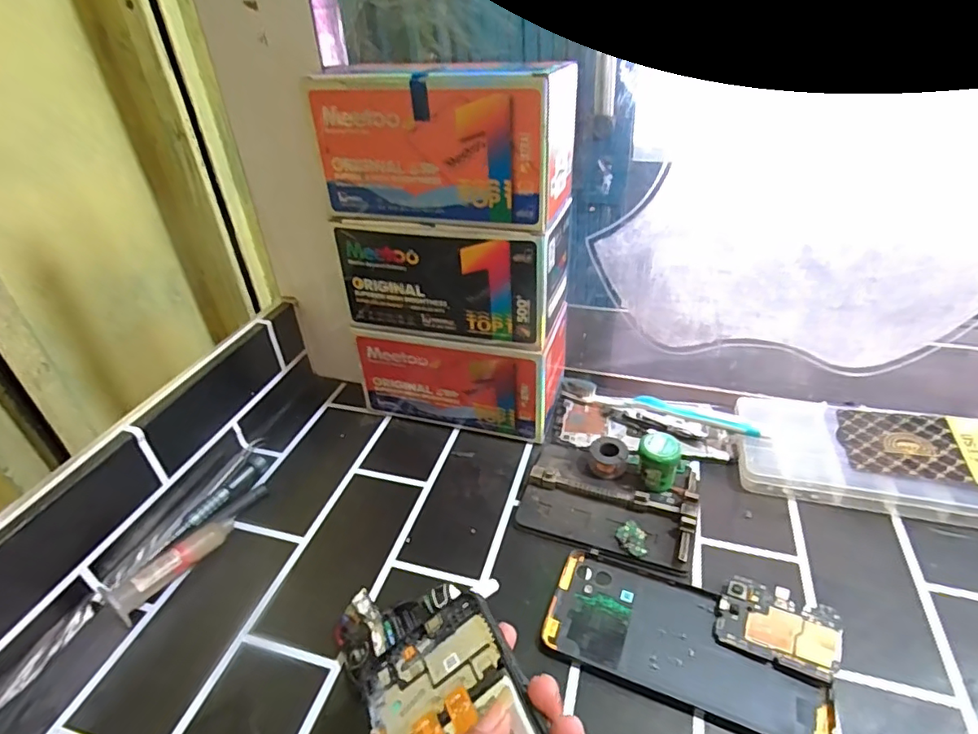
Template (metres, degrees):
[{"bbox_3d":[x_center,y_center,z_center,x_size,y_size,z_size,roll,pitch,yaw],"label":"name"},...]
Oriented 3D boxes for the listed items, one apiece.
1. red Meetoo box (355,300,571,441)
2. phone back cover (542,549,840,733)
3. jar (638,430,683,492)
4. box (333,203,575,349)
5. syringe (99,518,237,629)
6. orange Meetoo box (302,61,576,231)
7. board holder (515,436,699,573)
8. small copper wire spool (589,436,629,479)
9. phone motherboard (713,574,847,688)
[{"bbox_3d":[-0.023,-0.005,0.508,0.177,0.091,0.088,8,39,15],"label":"red Meetoo box"},{"bbox_3d":[0.120,0.168,0.333,0.162,0.004,0.074,13,40,21],"label":"phone back cover"},{"bbox_3d":[0.132,0.077,0.422,0.030,0.041,0.033,-2,37,2],"label":"jar"},{"bbox_3d":[-0.028,-0.086,0.451,0.176,0.091,0.084,8,38,16],"label":"box"},{"bbox_3d":[-0.225,0.139,0.384,0.020,0.022,0.084,19,43,27],"label":"syringe"},{"bbox_3d":[-0.027,-0.172,0.402,0.170,0.097,0.096,8,38,16],"label":"orange Meetoo box"},{"bbox_3d":[0.093,0.099,0.419,0.129,0.021,0.094,13,41,21],"label":"board holder"},{"bbox_3d":[0.098,0.076,0.441,0.029,0.025,0.027,-2,37,2],"label":"small copper wire spool"},{"bbox_3d":[0.178,0.159,0.332,0.065,0.004,0.046,13,48,29],"label":"phone motherboard"}]

